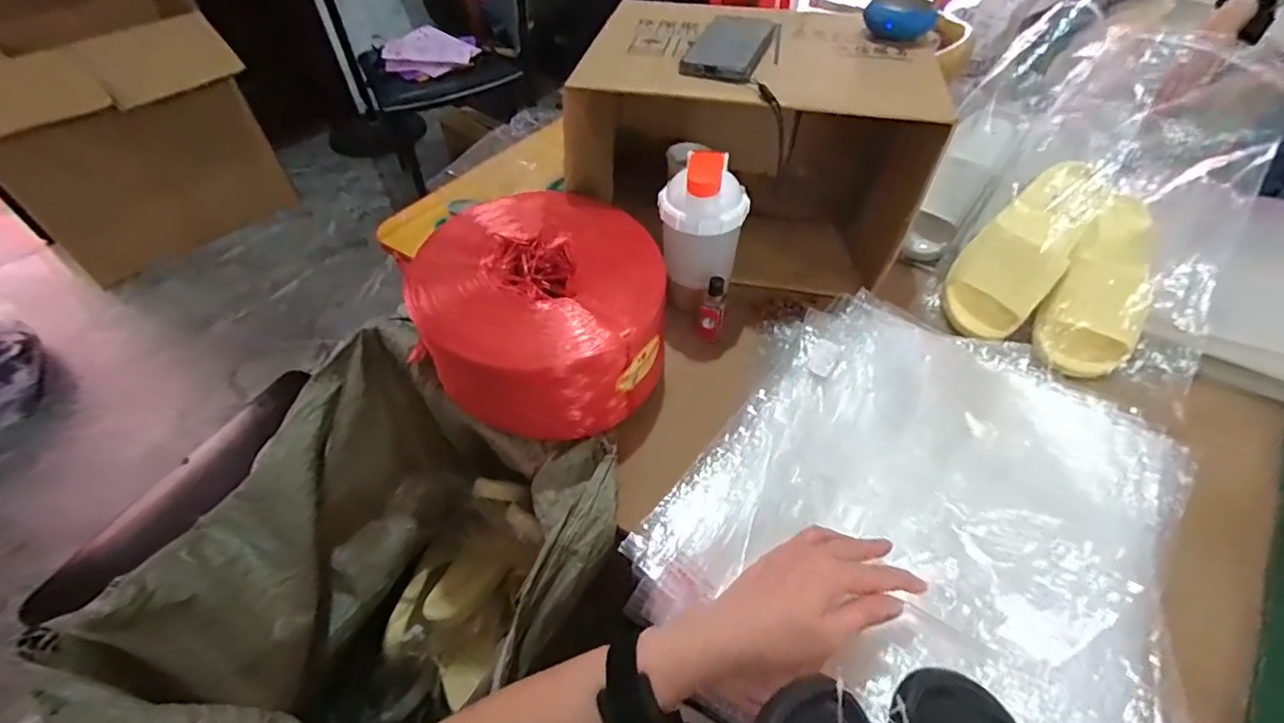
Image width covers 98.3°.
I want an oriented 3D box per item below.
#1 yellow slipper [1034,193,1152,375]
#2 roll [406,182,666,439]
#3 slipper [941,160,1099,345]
[{"bbox_3d":[0.552,-0.086,0.665,0.102,0.064,0.257,26,74,23],"label":"yellow slipper"},{"bbox_3d":[-0.101,-0.063,0.633,0.264,0.131,0.258,-1,48,1],"label":"roll"},{"bbox_3d":[0.459,-0.133,0.680,0.100,0.218,0.065,40,18,31],"label":"slipper"}]

